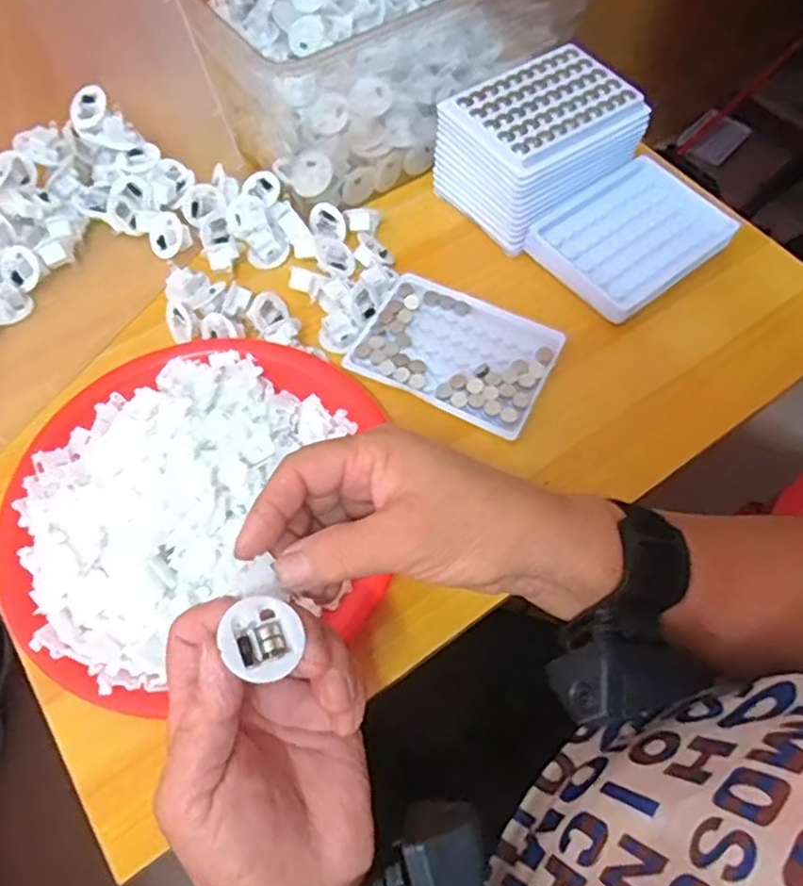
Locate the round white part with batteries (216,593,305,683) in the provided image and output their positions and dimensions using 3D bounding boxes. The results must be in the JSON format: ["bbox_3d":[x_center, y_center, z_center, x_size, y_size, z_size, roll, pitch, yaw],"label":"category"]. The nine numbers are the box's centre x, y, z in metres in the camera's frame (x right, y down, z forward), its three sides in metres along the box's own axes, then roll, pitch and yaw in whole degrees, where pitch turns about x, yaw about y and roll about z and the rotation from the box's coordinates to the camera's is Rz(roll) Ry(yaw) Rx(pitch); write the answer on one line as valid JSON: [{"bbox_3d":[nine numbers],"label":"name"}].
[{"bbox_3d":[-0.056,0.076,0.259,0.027,0.013,0.029,1,59,-31],"label":"round white part with batteries"}]

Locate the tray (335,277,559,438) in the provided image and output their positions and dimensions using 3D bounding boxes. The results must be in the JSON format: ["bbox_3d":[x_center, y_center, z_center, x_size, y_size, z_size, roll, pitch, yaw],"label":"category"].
[{"bbox_3d":[0.038,-0.064,0.456,0.127,0.008,0.092,26,65,12],"label":"tray"}]

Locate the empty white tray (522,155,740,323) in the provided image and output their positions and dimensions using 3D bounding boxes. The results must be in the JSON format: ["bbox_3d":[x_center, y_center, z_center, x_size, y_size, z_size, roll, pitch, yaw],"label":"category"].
[{"bbox_3d":[0.172,-0.152,0.493,0.128,0.026,0.096,-36,68,-18],"label":"empty white tray"}]

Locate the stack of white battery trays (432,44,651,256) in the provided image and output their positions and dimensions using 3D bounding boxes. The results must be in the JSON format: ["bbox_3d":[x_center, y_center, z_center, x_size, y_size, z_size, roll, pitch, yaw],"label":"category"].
[{"bbox_3d":[0.102,-0.228,0.505,0.121,0.076,0.101,-37,69,-19],"label":"stack of white battery trays"}]

